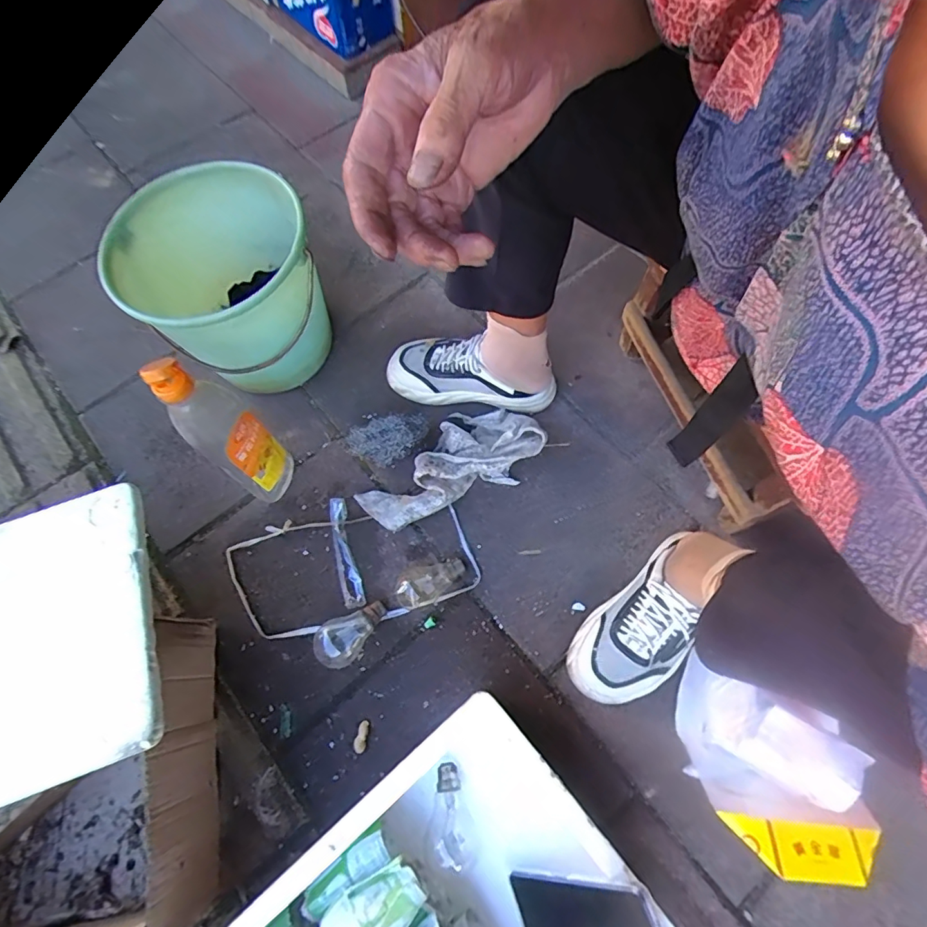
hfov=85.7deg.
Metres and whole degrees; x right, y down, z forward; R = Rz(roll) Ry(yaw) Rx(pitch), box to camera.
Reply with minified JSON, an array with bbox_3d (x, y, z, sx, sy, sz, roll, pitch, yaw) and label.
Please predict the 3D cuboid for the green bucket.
[{"bbox_3d":[-0.329,-0.245,0.698,0.268,0.237,0.222,43,75,16],"label":"green bucket"}]

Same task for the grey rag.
[{"bbox_3d":[-0.023,-0.006,0.697,0.267,0.055,0.124,-23,70,-7],"label":"grey rag"}]

